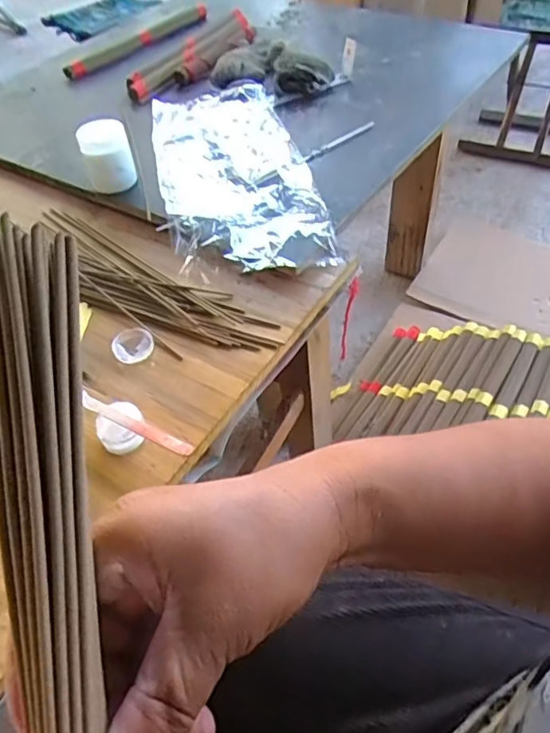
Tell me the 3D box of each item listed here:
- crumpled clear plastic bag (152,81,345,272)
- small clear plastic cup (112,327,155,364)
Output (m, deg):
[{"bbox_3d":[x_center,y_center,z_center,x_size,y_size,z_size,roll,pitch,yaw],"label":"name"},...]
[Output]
[{"bbox_3d":[-0.054,-0.243,0.708,0.172,0.039,0.403,-12,48,-5],"label":"crumpled clear plastic bag"},{"bbox_3d":[-0.134,-0.022,0.541,0.038,0.004,0.041,6,49,10],"label":"small clear plastic cup"}]

